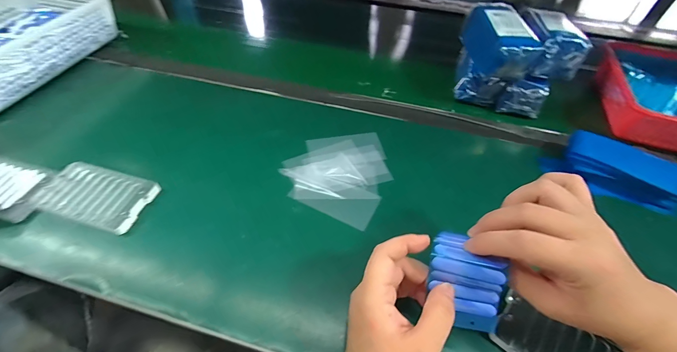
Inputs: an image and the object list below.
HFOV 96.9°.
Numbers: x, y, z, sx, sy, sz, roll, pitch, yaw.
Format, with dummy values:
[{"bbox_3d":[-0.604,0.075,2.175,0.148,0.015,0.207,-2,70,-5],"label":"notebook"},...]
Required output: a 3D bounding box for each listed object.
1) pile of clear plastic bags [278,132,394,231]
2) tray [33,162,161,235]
[{"bbox_3d":[0.004,-0.012,0.400,0.130,0.007,0.140,24,54,17],"label":"pile of clear plastic bags"},{"bbox_3d":[-0.287,0.022,0.355,0.123,0.012,0.069,12,51,8],"label":"tray"}]

